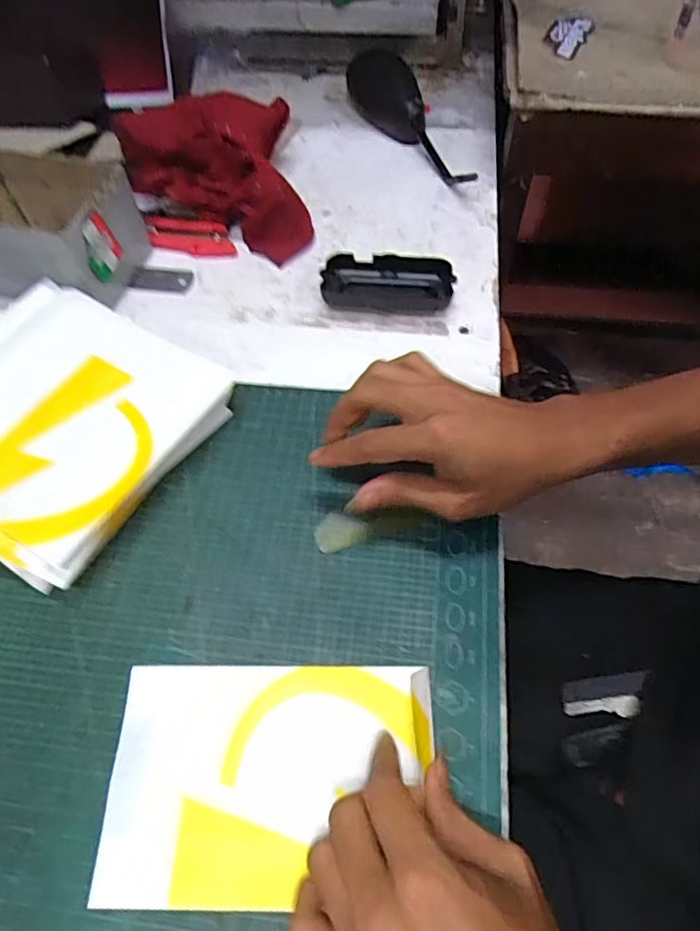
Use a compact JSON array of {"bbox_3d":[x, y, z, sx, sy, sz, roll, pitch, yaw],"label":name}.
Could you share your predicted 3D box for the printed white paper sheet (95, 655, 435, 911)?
[{"bbox_3d":[-0.044,0.170,0.311,0.174,0.007,0.117,0,60,3],"label":"printed white paper sheet"}]

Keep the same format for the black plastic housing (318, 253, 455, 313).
[{"bbox_3d":[0.032,-0.157,0.494,0.109,0.027,0.048,5,58,4],"label":"black plastic housing"}]

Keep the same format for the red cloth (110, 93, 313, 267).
[{"bbox_3d":[-0.138,-0.291,0.558,0.176,0.070,0.195,-10,58,-5],"label":"red cloth"}]

